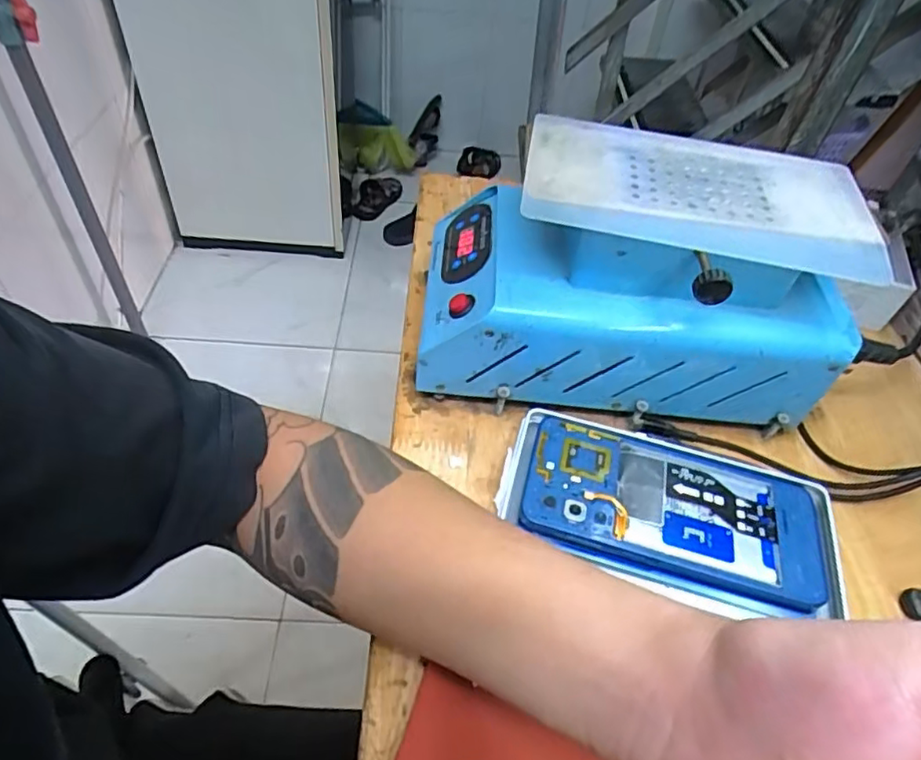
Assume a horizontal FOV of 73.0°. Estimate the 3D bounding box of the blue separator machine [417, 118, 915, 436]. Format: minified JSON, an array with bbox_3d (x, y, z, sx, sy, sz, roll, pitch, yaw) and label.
[{"bbox_3d":[0.105,-0.062,0.373,0.241,0.132,0.113,6,49,-1],"label":"blue separator machine"}]

